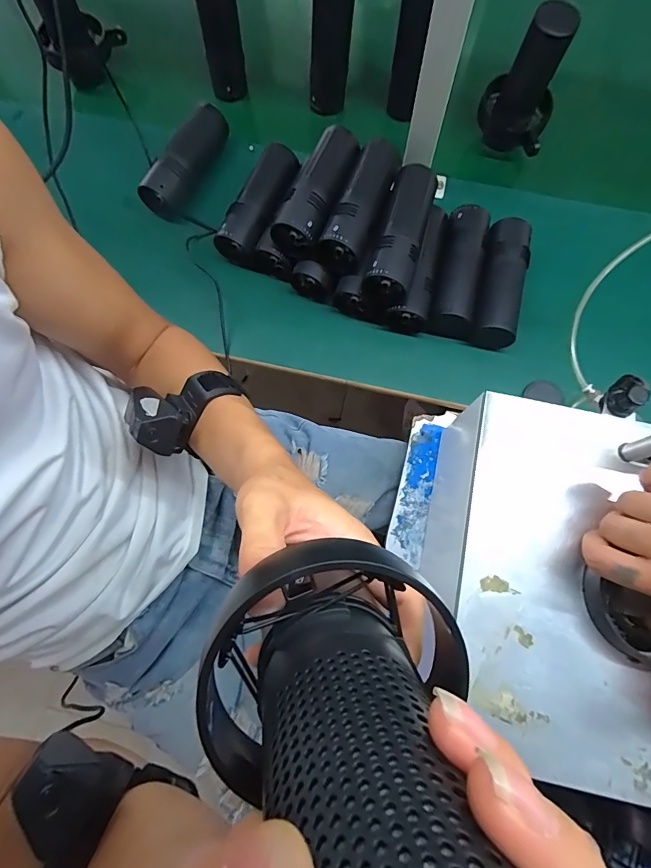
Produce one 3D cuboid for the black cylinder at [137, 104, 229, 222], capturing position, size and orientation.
[{"bbox_3d":[-0.194,-0.388,0.597,0.060,0.059,0.170,24,78,6],"label":"black cylinder"}]

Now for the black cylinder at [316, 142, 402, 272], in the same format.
[{"bbox_3d":[0.043,-0.287,0.522,0.060,0.057,0.165,19,78,5],"label":"black cylinder"}]

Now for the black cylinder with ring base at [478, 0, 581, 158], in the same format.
[{"bbox_3d":[0.271,-0.470,0.556,0.097,0.165,0.079,28,79,7],"label":"black cylinder with ring base"}]

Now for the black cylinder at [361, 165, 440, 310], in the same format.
[{"bbox_3d":[0.093,-0.247,0.519,0.055,0.064,0.166,16,77,5],"label":"black cylinder"}]

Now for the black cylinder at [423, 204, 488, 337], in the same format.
[{"bbox_3d":[0.173,-0.212,0.549,0.055,0.059,0.166,13,77,4],"label":"black cylinder"}]

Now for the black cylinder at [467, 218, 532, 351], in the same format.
[{"bbox_3d":[0.223,-0.195,0.544,0.057,0.053,0.160,13,77,4],"label":"black cylinder"}]

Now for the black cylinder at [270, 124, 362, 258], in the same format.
[{"bbox_3d":[-0.008,-0.308,0.526,0.064,0.046,0.167,19,78,5],"label":"black cylinder"}]

